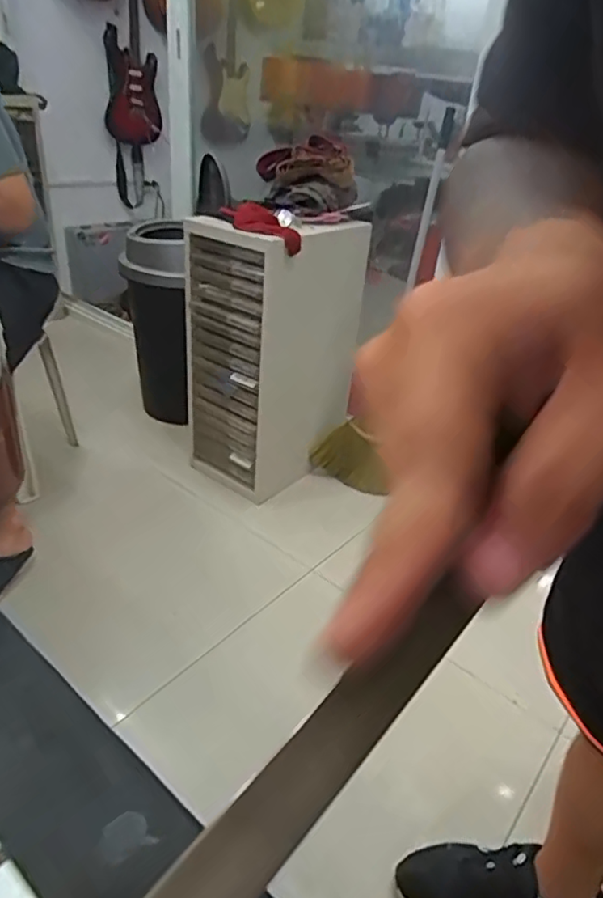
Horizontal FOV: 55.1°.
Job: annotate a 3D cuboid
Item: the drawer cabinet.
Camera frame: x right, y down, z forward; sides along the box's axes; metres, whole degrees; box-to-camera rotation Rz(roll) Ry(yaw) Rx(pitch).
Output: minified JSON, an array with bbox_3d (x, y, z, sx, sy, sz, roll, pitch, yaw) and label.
[{"bbox_3d":[-0.090,-0.277,1.609,0.346,0.671,0.427,20,35,21],"label":"drawer cabinet"}]

